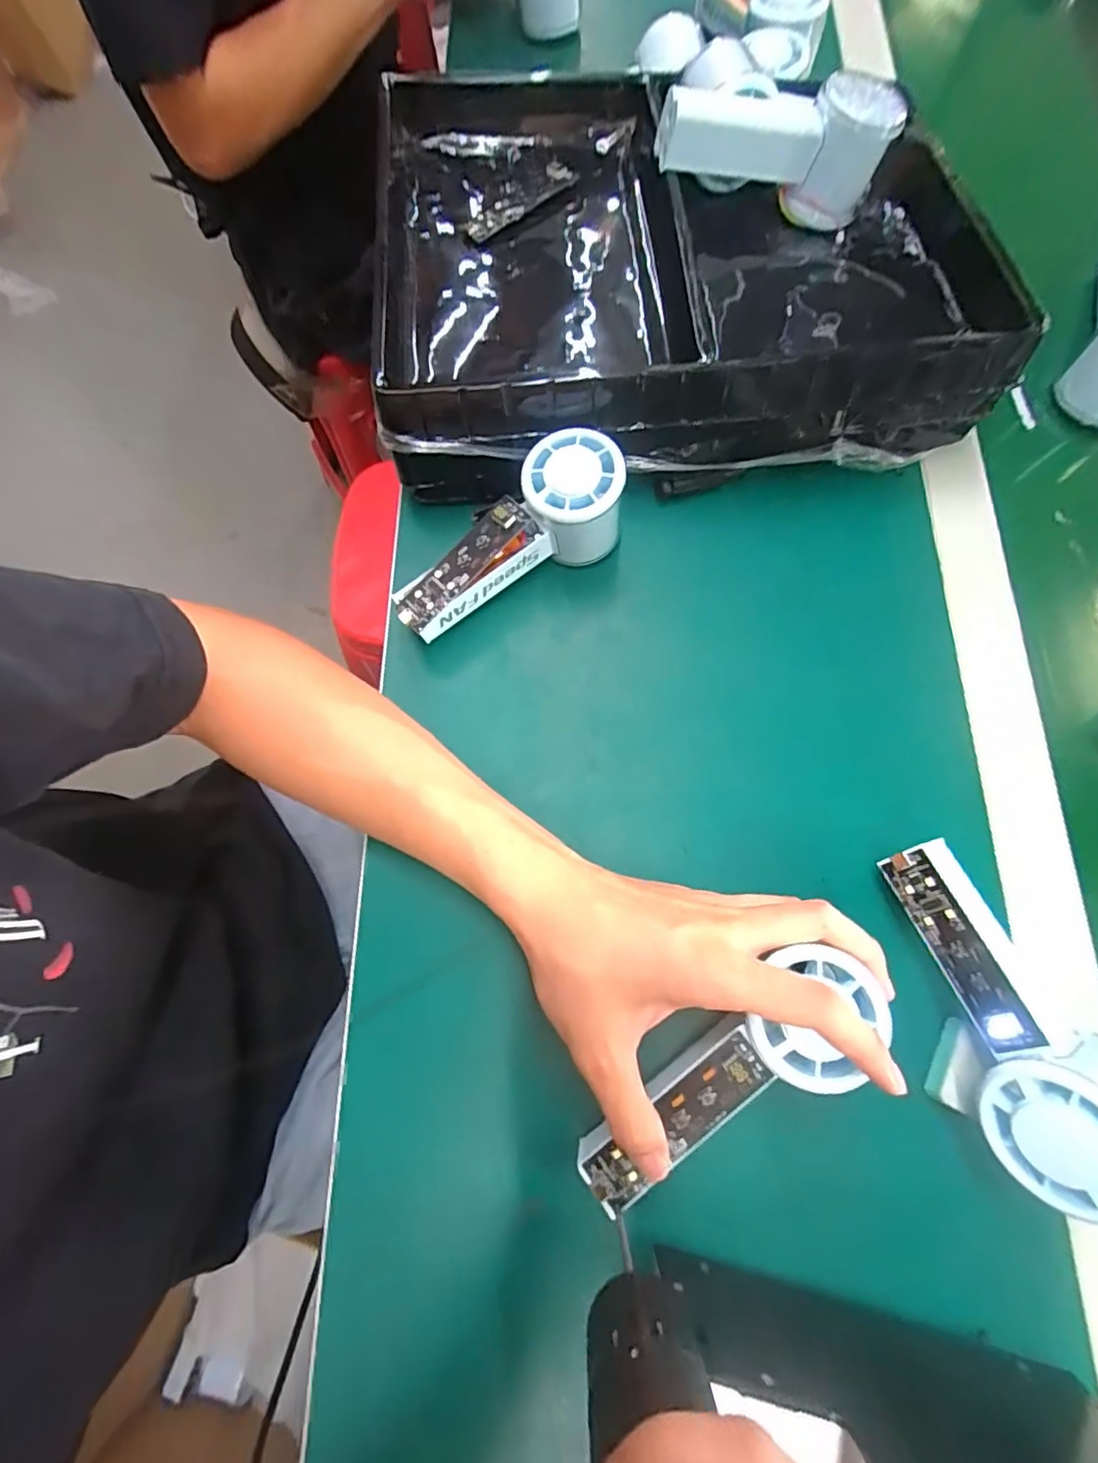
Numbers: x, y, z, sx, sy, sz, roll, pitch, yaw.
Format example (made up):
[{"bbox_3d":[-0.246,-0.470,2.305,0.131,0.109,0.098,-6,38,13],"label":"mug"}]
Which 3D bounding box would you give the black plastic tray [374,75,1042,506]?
[{"bbox_3d":[0.083,-0.308,0.390,0.379,0.076,0.293,-5,74,0],"label":"black plastic tray"}]

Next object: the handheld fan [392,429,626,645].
[{"bbox_3d":[-0.027,-0.112,0.343,0.148,0.064,0.055,-28,75,-6],"label":"handheld fan"}]

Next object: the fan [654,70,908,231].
[{"bbox_3d":[0.145,-0.380,0.384,0.150,0.064,0.048,-3,74,1],"label":"fan"}]

